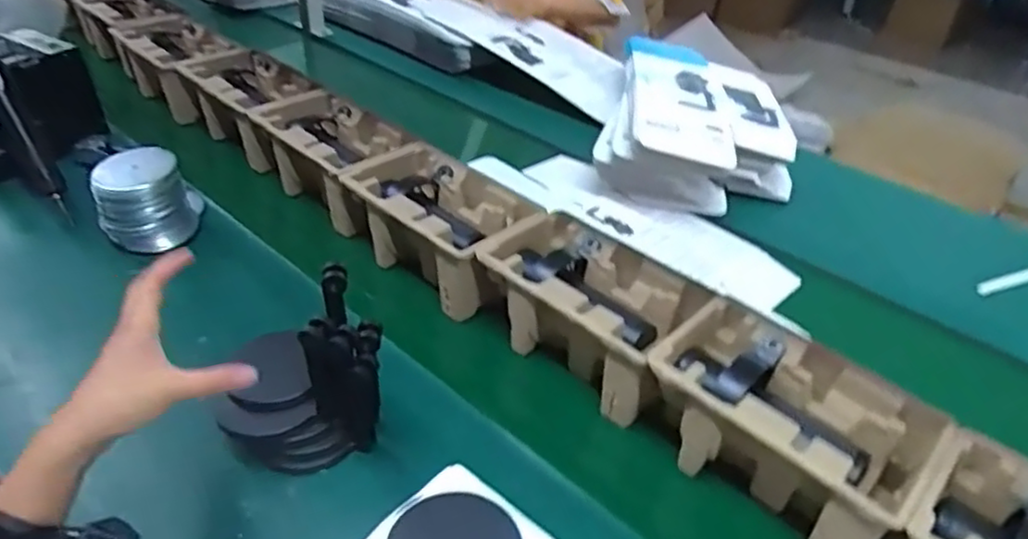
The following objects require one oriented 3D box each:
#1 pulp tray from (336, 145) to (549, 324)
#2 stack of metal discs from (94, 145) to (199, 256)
[{"bbox_3d":[-0.089,-0.052,0.832,0.243,0.104,0.148,33,44,30],"label":"pulp tray"},{"bbox_3d":[-0.462,-0.087,0.843,0.098,0.099,0.096,-18,44,-30],"label":"stack of metal discs"}]

